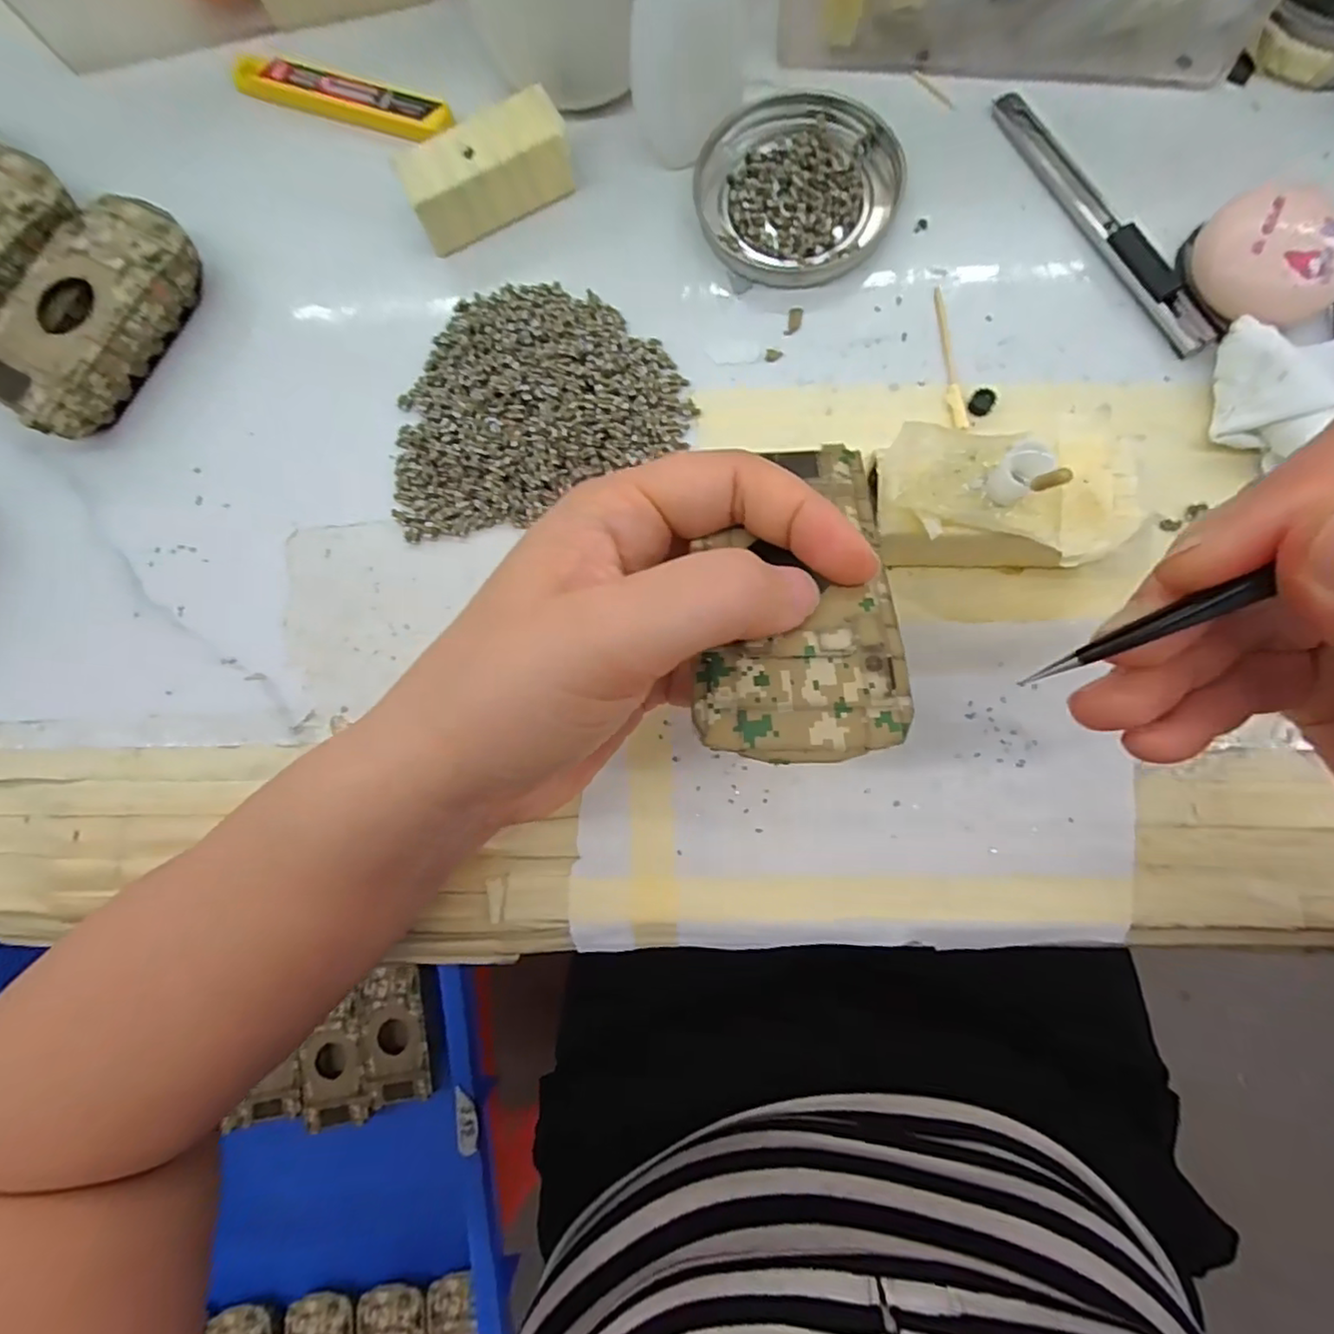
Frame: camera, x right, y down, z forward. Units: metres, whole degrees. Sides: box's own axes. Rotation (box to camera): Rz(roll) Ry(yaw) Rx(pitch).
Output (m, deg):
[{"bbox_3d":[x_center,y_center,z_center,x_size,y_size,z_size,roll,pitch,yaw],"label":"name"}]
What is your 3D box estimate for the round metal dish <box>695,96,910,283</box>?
[{"bbox_3d":[0.051,-0.190,0.252,0.077,0.008,0.077,-1,82,5],"label":"round metal dish"}]

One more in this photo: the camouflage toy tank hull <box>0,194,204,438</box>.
[{"bbox_3d":[-0.229,-0.140,0.256,0.051,0.028,0.095,29,85,8],"label":"camouflage toy tank hull"}]

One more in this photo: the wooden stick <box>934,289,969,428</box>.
[{"bbox_3d":[0.106,-0.118,0.240,0.006,0.004,0.059,-6,81,4],"label":"wooden stick"}]

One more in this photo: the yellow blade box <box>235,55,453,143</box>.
[{"bbox_3d":[-0.140,-0.244,0.271,0.100,0.004,0.020,21,84,7],"label":"yellow blade box"}]

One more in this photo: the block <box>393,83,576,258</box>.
[{"bbox_3d":[-0.070,-0.195,0.249,0.064,0.023,0.029,-27,81,1],"label":"block"}]

